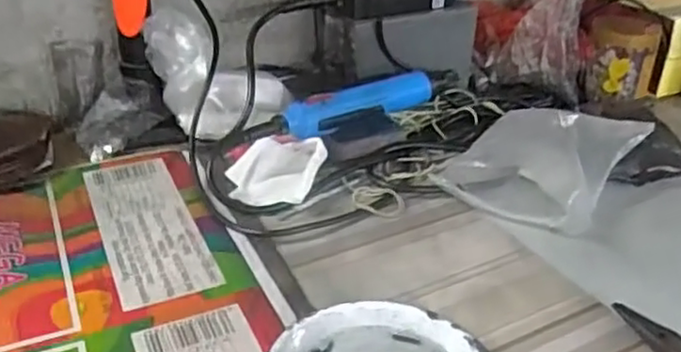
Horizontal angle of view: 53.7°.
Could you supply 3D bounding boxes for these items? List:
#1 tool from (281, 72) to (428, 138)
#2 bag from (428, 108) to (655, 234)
[{"bbox_3d":[0.022,-0.070,0.640,0.165,0.030,0.034,-19,35,-31],"label":"tool"},{"bbox_3d":[0.180,-0.013,0.603,0.125,0.049,0.162,22,35,31],"label":"bag"}]

